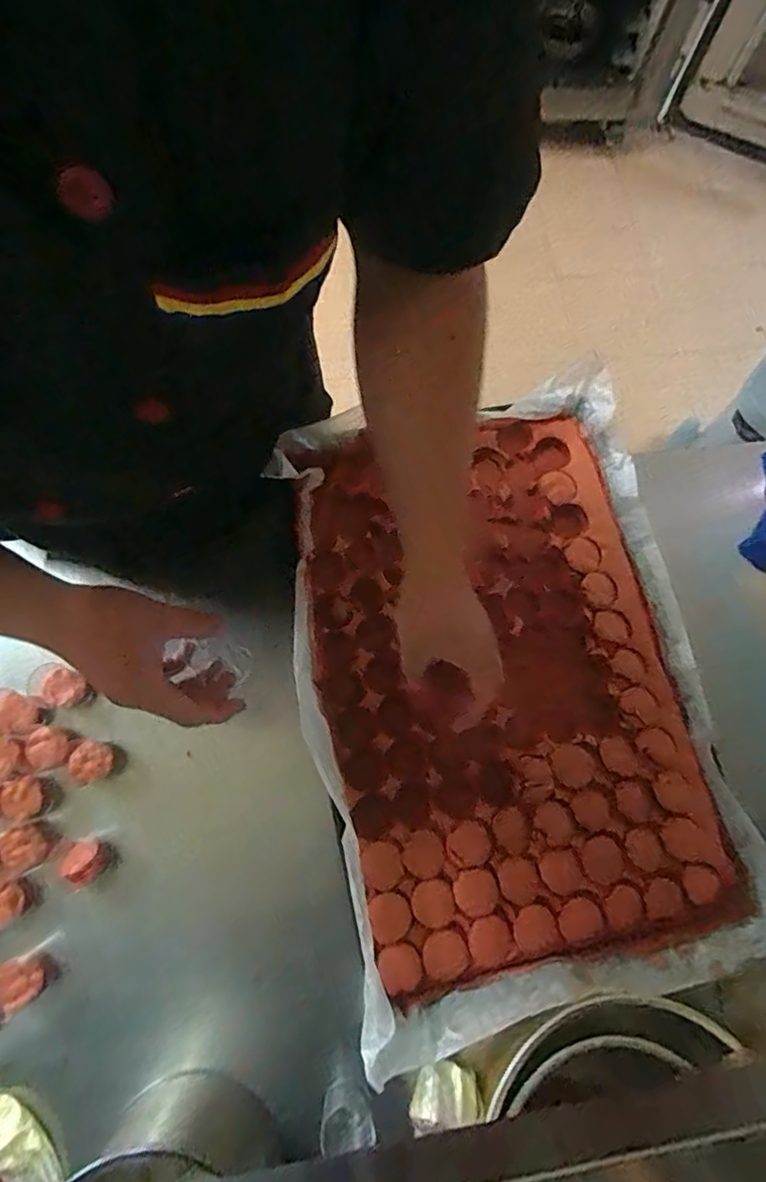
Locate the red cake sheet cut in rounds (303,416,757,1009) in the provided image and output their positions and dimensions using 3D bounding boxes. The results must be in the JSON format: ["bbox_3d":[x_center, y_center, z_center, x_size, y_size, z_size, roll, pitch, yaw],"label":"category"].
[{"bbox_3d":[0.118,0.083,0.608,0.362,0.037,0.549,-11,72,-5],"label":"red cake sheet cut in rounds"}]

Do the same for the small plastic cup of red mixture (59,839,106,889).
[{"bbox_3d":[-0.291,0.264,0.559,0.045,0.045,0.042,1,74,-2],"label":"small plastic cup of red mixture"}]

